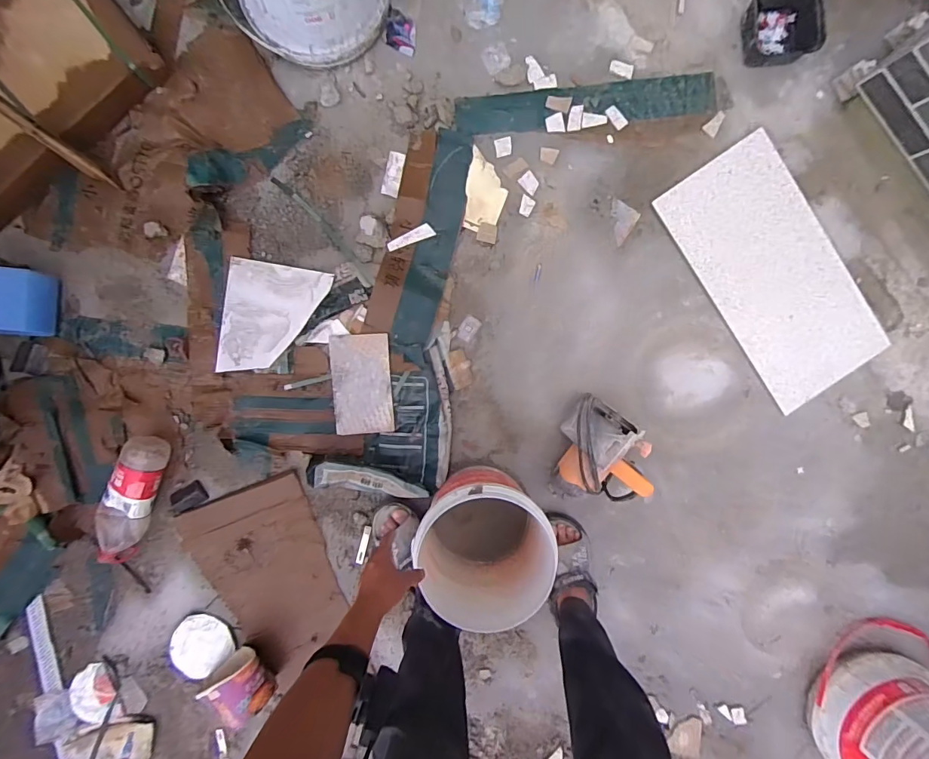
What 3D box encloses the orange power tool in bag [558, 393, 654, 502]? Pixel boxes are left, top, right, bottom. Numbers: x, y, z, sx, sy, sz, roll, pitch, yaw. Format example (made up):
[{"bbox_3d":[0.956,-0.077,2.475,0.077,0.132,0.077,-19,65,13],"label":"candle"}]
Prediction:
[{"bbox_3d":[0.311,0.163,0.976,0.193,0.120,0.184,0,94,0],"label":"orange power tool in bag"}]

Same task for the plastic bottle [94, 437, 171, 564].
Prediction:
[{"bbox_3d":[-0.782,0.285,1.029,0.104,0.079,0.316,22,94,-1],"label":"plastic bottle"}]

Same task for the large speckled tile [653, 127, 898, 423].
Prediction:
[{"bbox_3d":[0.736,-0.248,1.049,0.305,0.010,0.602,-35,96,2],"label":"large speckled tile"}]

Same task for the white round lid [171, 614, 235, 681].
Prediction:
[{"bbox_3d":[-0.645,0.647,1.070,0.141,0.017,0.132,0,88,-4],"label":"white round lid"}]

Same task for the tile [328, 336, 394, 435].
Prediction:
[{"bbox_3d":[-0.238,0.012,1.021,0.132,0.013,0.229,-3,94,0],"label":"tile"}]

